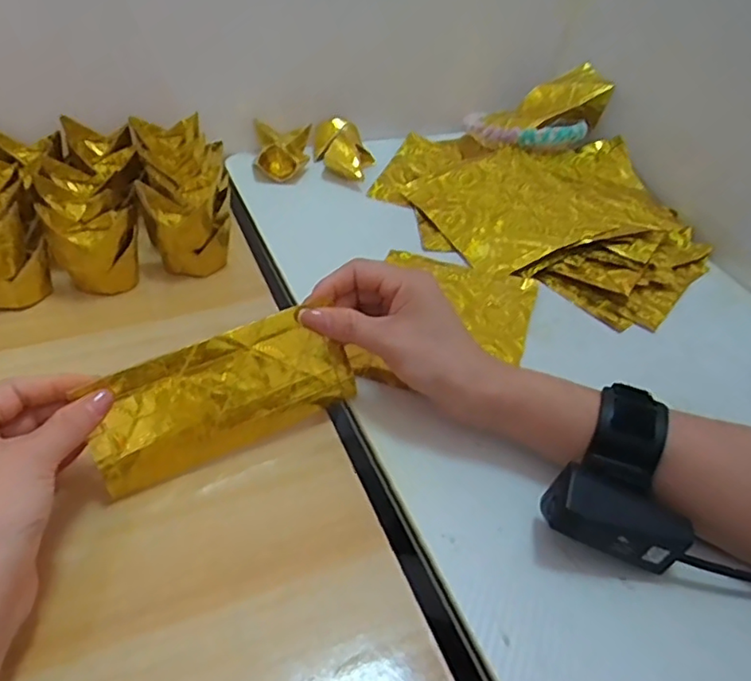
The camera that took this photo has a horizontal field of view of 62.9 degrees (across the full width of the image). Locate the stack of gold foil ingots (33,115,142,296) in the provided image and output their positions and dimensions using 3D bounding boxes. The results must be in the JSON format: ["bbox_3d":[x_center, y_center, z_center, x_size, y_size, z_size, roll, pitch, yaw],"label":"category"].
[{"bbox_3d":[-0.220,-0.112,0.485,0.066,0.058,0.160,-8,46,-14],"label":"stack of gold foil ingots"}]

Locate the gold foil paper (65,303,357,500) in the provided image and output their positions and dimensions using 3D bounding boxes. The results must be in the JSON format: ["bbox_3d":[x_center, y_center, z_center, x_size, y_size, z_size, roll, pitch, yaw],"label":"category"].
[{"bbox_3d":[-0.084,0.030,0.349,0.147,0.065,0.010,-23,15,-24],"label":"gold foil paper"}]

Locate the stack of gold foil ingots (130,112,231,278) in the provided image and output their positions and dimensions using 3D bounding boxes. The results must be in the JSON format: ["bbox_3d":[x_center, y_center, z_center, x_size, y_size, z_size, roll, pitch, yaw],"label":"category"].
[{"bbox_3d":[-0.158,-0.126,0.508,0.068,0.058,0.161,-10,46,-16],"label":"stack of gold foil ingots"}]

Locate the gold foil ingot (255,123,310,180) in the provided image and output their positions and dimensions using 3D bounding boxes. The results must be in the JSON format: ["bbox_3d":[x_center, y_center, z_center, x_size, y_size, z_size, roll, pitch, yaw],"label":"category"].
[{"bbox_3d":[-0.089,-0.180,0.589,0.051,0.029,0.065,-1,45,-7],"label":"gold foil ingot"}]

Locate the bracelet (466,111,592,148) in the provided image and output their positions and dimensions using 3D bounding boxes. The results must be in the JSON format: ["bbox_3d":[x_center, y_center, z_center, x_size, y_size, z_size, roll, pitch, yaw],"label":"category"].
[{"bbox_3d":[0.152,-0.220,0.636,0.124,0.026,0.059,21,46,14],"label":"bracelet"}]

